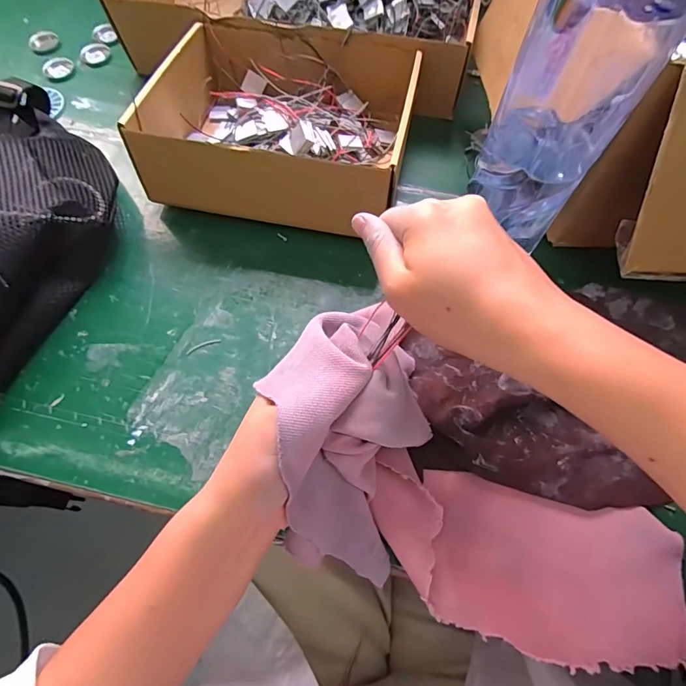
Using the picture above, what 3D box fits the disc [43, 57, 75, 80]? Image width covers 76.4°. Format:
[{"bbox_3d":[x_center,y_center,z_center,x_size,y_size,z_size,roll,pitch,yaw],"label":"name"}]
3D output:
[{"bbox_3d":[-0.313,-0.303,0.477,0.030,0.004,0.031,-1,65,1],"label":"disc"}]

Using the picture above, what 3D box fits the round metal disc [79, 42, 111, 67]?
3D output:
[{"bbox_3d":[-0.277,-0.322,0.485,0.032,0.005,0.032,-1,65,1],"label":"round metal disc"}]

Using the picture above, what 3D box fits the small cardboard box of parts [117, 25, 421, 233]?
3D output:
[{"bbox_3d":[-0.047,-0.189,0.375,0.203,0.075,0.175,9,66,6],"label":"small cardboard box of parts"}]

